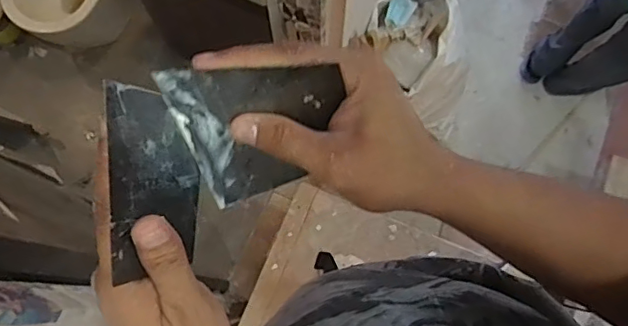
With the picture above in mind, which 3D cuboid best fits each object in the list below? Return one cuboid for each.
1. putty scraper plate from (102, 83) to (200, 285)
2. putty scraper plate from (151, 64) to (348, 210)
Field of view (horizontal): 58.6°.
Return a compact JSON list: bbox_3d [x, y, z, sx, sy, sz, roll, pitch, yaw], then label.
[{"bbox_3d":[-0.086,0.009,0.309,0.004,0.081,0.094,0,91,17],"label":"putty scraper plate"},{"bbox_3d":[-0.029,-0.019,0.333,0.096,0.102,0.007,-10,44,7],"label":"putty scraper plate"}]

